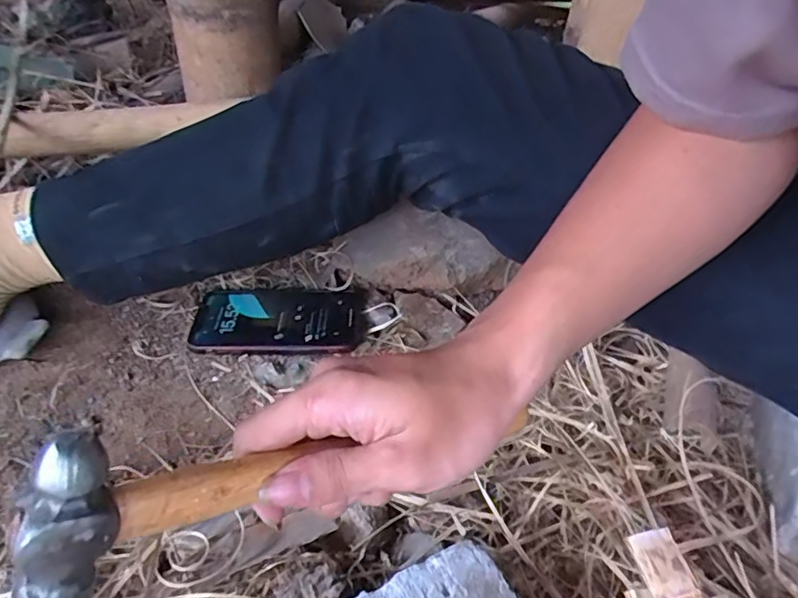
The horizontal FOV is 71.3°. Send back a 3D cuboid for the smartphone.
[{"bbox_3d":[-0.118,0.017,0.537,0.161,0.011,0.083,1,35,-5],"label":"smartphone"}]

